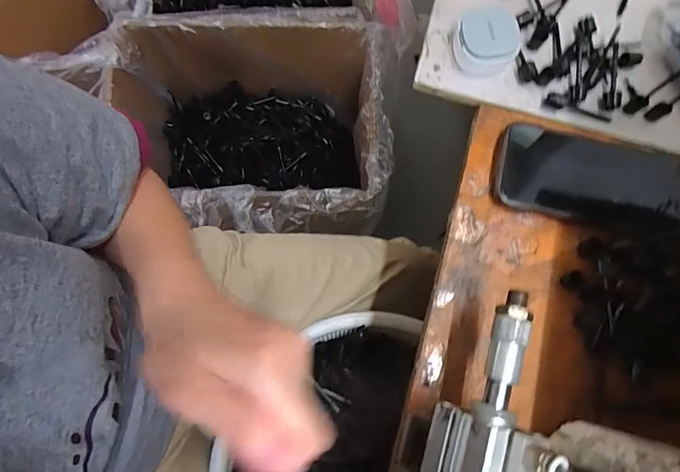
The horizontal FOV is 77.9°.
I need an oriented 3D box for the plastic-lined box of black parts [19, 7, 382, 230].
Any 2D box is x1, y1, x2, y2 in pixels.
[{"bbox_3d":[-0.143,-0.172,0.799,0.459,0.272,0.357,-3,78,-1],"label":"plastic-lined box of black parts"}]

